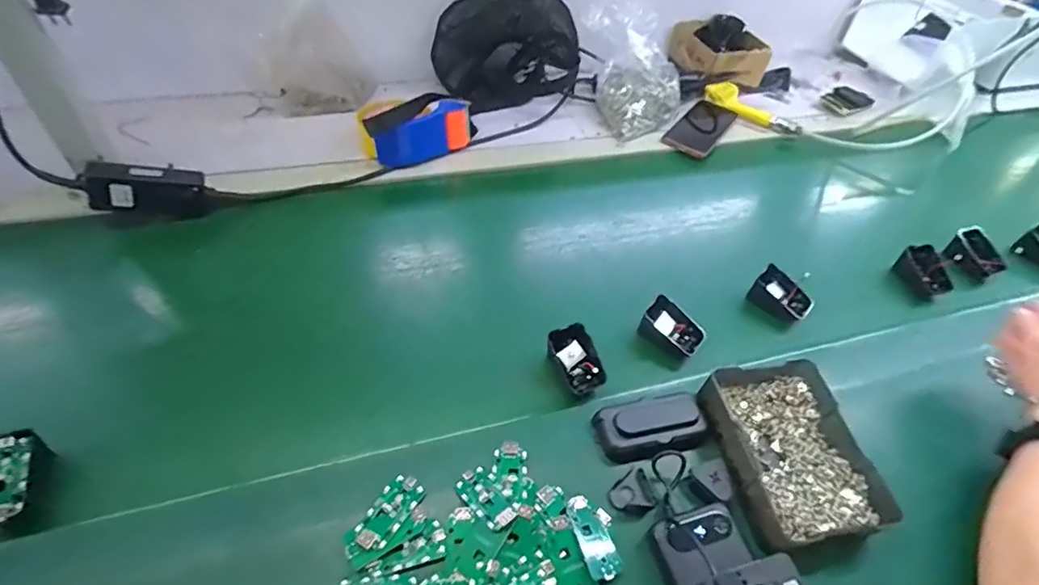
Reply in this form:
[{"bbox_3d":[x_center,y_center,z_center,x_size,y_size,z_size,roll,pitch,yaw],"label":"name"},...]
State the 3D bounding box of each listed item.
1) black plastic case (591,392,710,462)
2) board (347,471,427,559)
[{"bbox_3d":[0.125,0.125,0.490,0.101,0.022,0.049,-10,49,-16],"label":"black plastic case"},{"bbox_3d":[-0.108,0.180,0.422,0.032,0.007,0.071,27,50,17],"label":"board"}]

